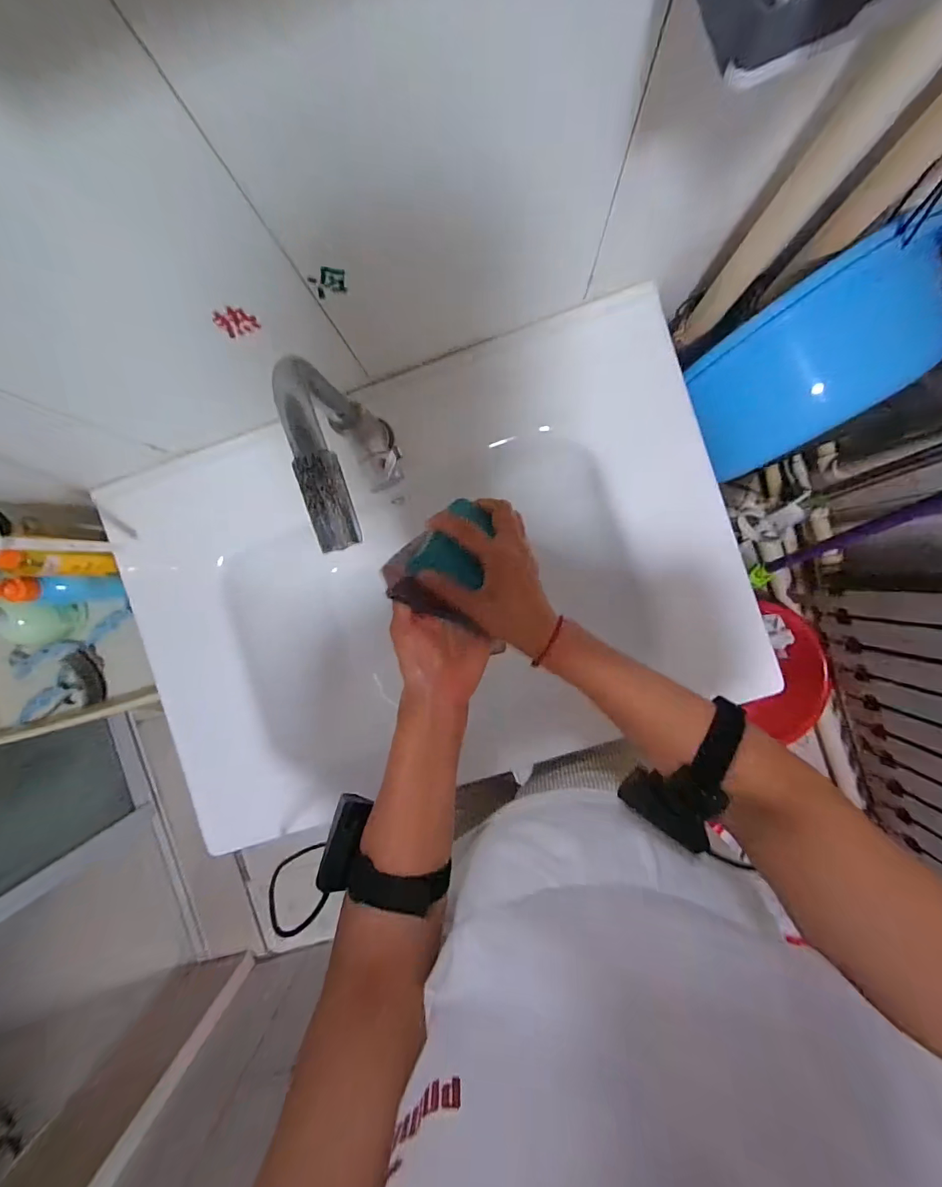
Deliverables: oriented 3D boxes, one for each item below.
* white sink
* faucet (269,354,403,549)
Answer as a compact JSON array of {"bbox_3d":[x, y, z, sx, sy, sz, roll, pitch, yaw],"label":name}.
[{"bbox_3d":[-0.058,-0.015,0.554,0.711,0.139,0.477,-21,93,3],"label":"white sink"},{"bbox_3d":[-0.097,-0.112,0.383,0.044,0.229,0.149,-18,93,3],"label":"faucet"}]

